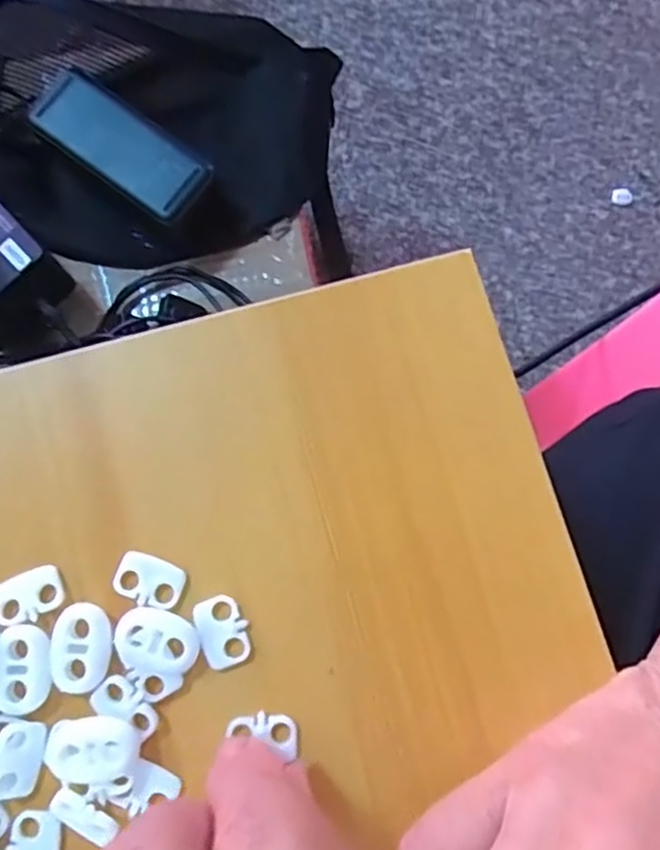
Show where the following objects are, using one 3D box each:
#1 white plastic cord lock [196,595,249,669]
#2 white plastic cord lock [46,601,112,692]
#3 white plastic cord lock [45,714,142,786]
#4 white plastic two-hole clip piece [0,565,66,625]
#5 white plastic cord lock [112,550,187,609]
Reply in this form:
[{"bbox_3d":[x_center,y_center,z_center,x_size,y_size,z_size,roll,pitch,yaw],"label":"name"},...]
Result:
[{"bbox_3d":[-0.029,0.055,0.188,0.012,0.004,0.019,-14,77,-4],"label":"white plastic cord lock"},{"bbox_3d":[-0.066,0.058,0.183,0.016,0.004,0.022,-3,79,-2],"label":"white plastic cord lock"},{"bbox_3d":[-0.060,0.082,0.178,0.022,0.005,0.016,-2,79,-2],"label":"white plastic cord lock"},{"bbox_3d":[-0.081,0.046,0.188,0.018,0.004,0.013,-20,80,-6],"label":"white plastic two-hole clip piece"},{"bbox_3d":[-0.049,0.042,0.190,0.018,0.004,0.012,23,79,3],"label":"white plastic cord lock"}]

